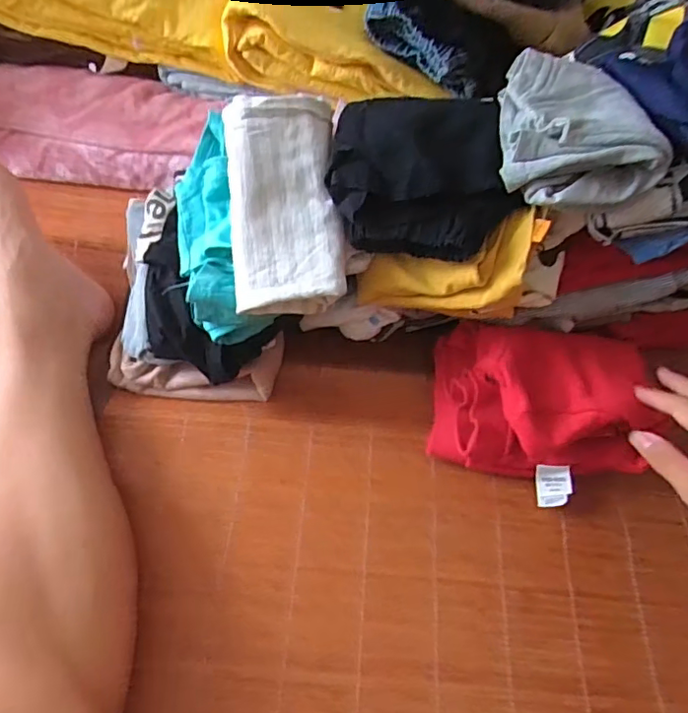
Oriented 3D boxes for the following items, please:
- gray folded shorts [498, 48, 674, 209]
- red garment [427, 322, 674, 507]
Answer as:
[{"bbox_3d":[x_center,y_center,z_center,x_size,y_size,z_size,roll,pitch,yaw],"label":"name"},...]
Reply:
[{"bbox_3d":[0.176,-0.181,0.446,0.108,0.057,0.125,-7,54,-8],"label":"gray folded shorts"},{"bbox_3d":[0.188,0.051,0.533,0.194,0.088,0.133,8,50,1],"label":"red garment"}]

